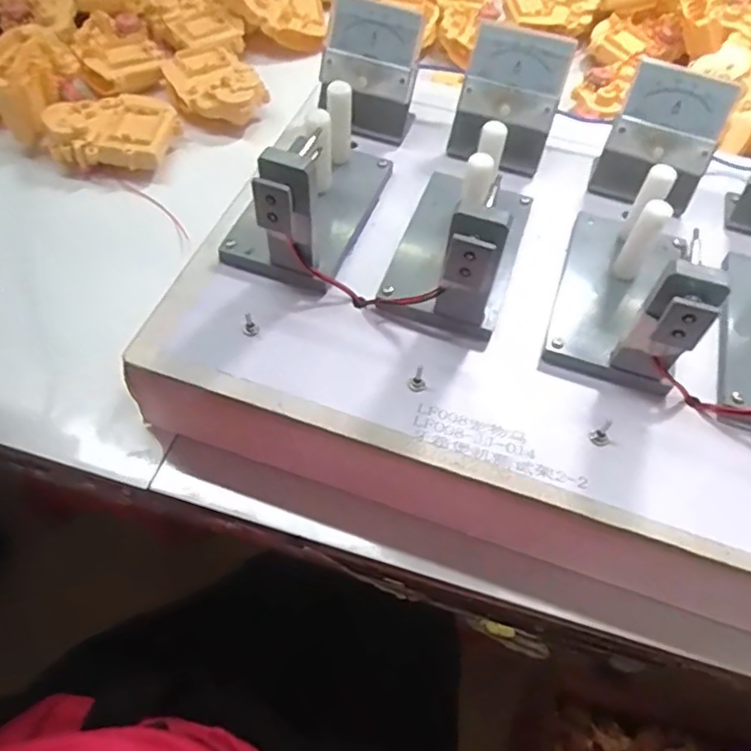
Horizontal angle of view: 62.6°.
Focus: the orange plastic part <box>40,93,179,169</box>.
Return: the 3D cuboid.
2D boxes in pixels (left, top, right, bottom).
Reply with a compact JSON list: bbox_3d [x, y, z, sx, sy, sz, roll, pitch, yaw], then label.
[{"bbox_3d":[-0.211,-0.194,0.491,0.091,0.031,0.061,9,56,3],"label":"orange plastic part"}]

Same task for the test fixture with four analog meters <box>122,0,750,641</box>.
[{"bbox_3d":[0.094,-0.060,0.367,0.387,0.131,0.304,17,57,8],"label":"test fixture with four analog meters"}]

